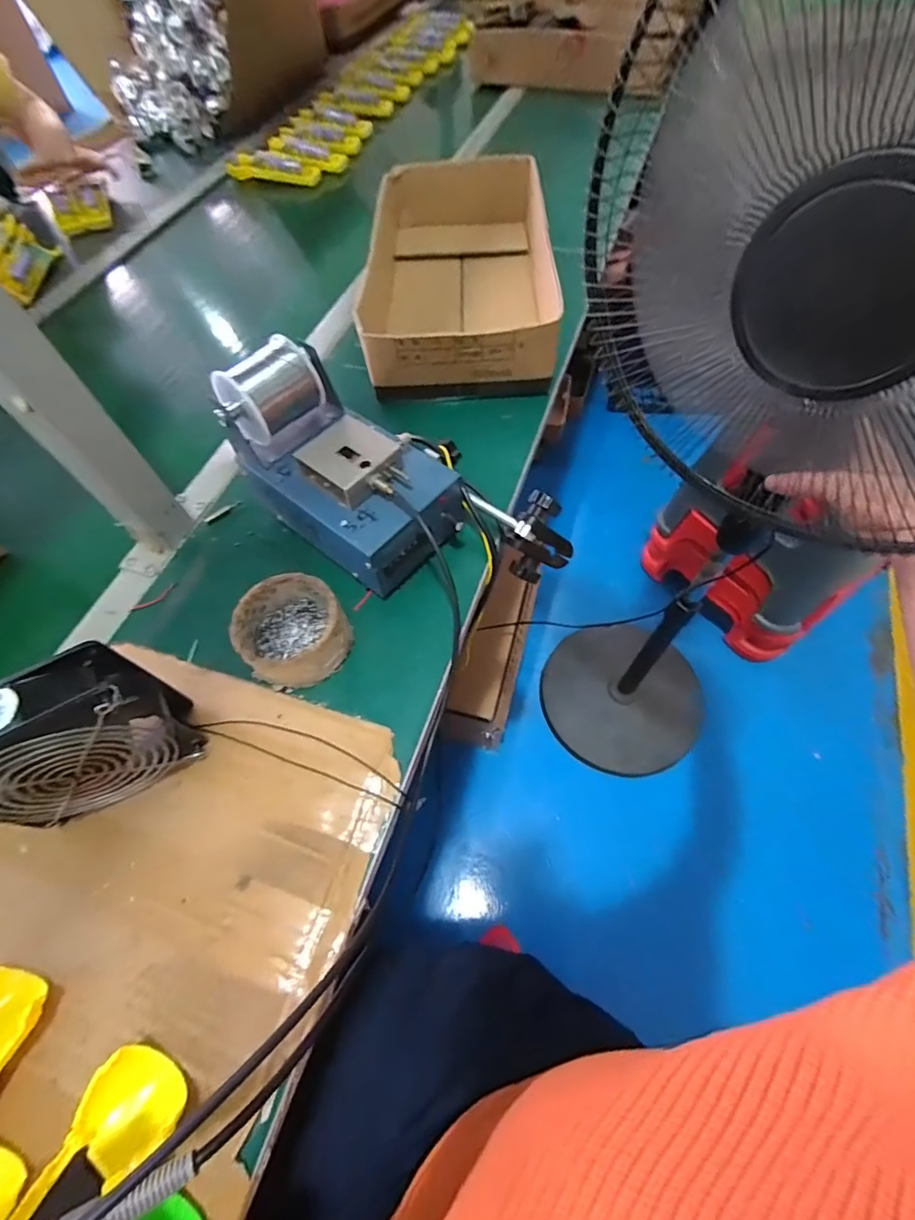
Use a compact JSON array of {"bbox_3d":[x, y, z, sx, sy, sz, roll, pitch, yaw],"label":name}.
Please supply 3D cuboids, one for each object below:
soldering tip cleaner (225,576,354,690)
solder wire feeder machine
[{"bbox_3d":[-0.137,0.015,0.410,0.082,0.044,0.083,-2,61,3],"label":"soldering tip cleaner"},{"bbox_3d":[-0.104,-0.129,0.443,0.211,0.132,0.120,35,68,20],"label":"solder wire feeder machine"}]

